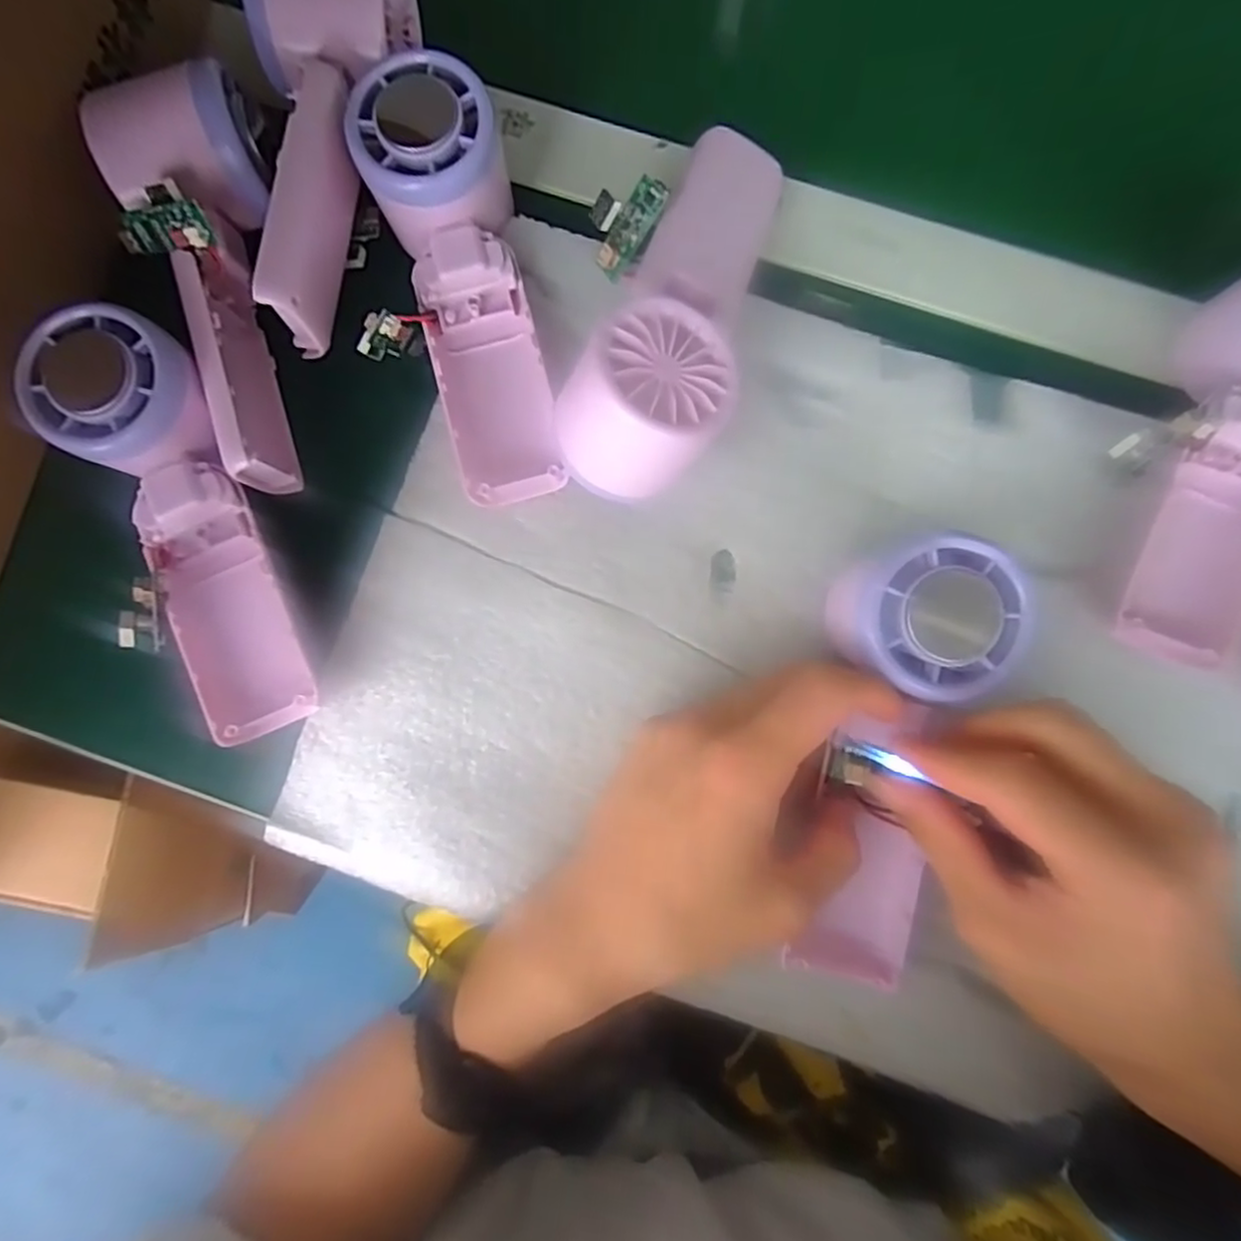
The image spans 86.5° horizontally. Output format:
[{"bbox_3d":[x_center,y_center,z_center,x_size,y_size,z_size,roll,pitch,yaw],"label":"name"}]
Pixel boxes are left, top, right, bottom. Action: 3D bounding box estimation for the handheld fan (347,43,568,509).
[{"bbox_3d":[-0.064,-0.130,0.268,0.060,0.043,0.167,-13,101,1],"label":"handheld fan"}]

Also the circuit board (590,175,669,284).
[{"bbox_3d":[0.000,-0.159,0.265,0.023,0.006,0.038,28,125,-16],"label":"circuit board"}]

